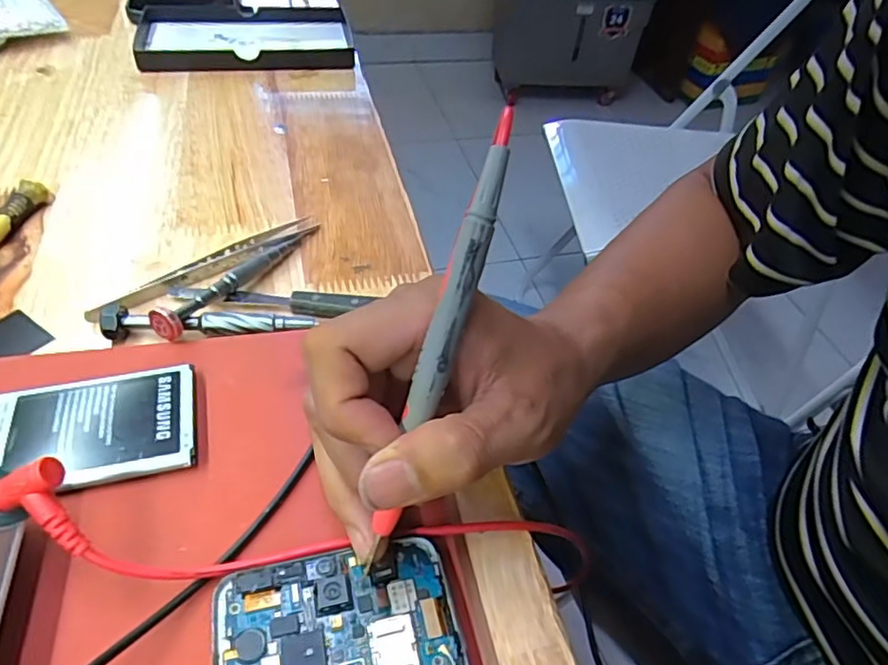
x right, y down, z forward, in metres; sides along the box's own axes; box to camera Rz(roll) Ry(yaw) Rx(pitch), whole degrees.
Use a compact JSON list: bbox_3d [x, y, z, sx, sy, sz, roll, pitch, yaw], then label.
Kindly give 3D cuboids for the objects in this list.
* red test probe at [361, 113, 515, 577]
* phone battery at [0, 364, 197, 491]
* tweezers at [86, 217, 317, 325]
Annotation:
[{"bbox_3d":[-0.001,0.008,0.194,0.009,0.157,0.010,19,9,13],"label":"red test probe"},{"bbox_3d":[-0.143,0.040,0.247,0.081,0.009,0.052,-11,47,-15],"label":"phone battery"},{"bbox_3d":[-0.125,-0.036,0.332,0.015,0.008,0.130,37,53,27],"label":"tweezers"}]

